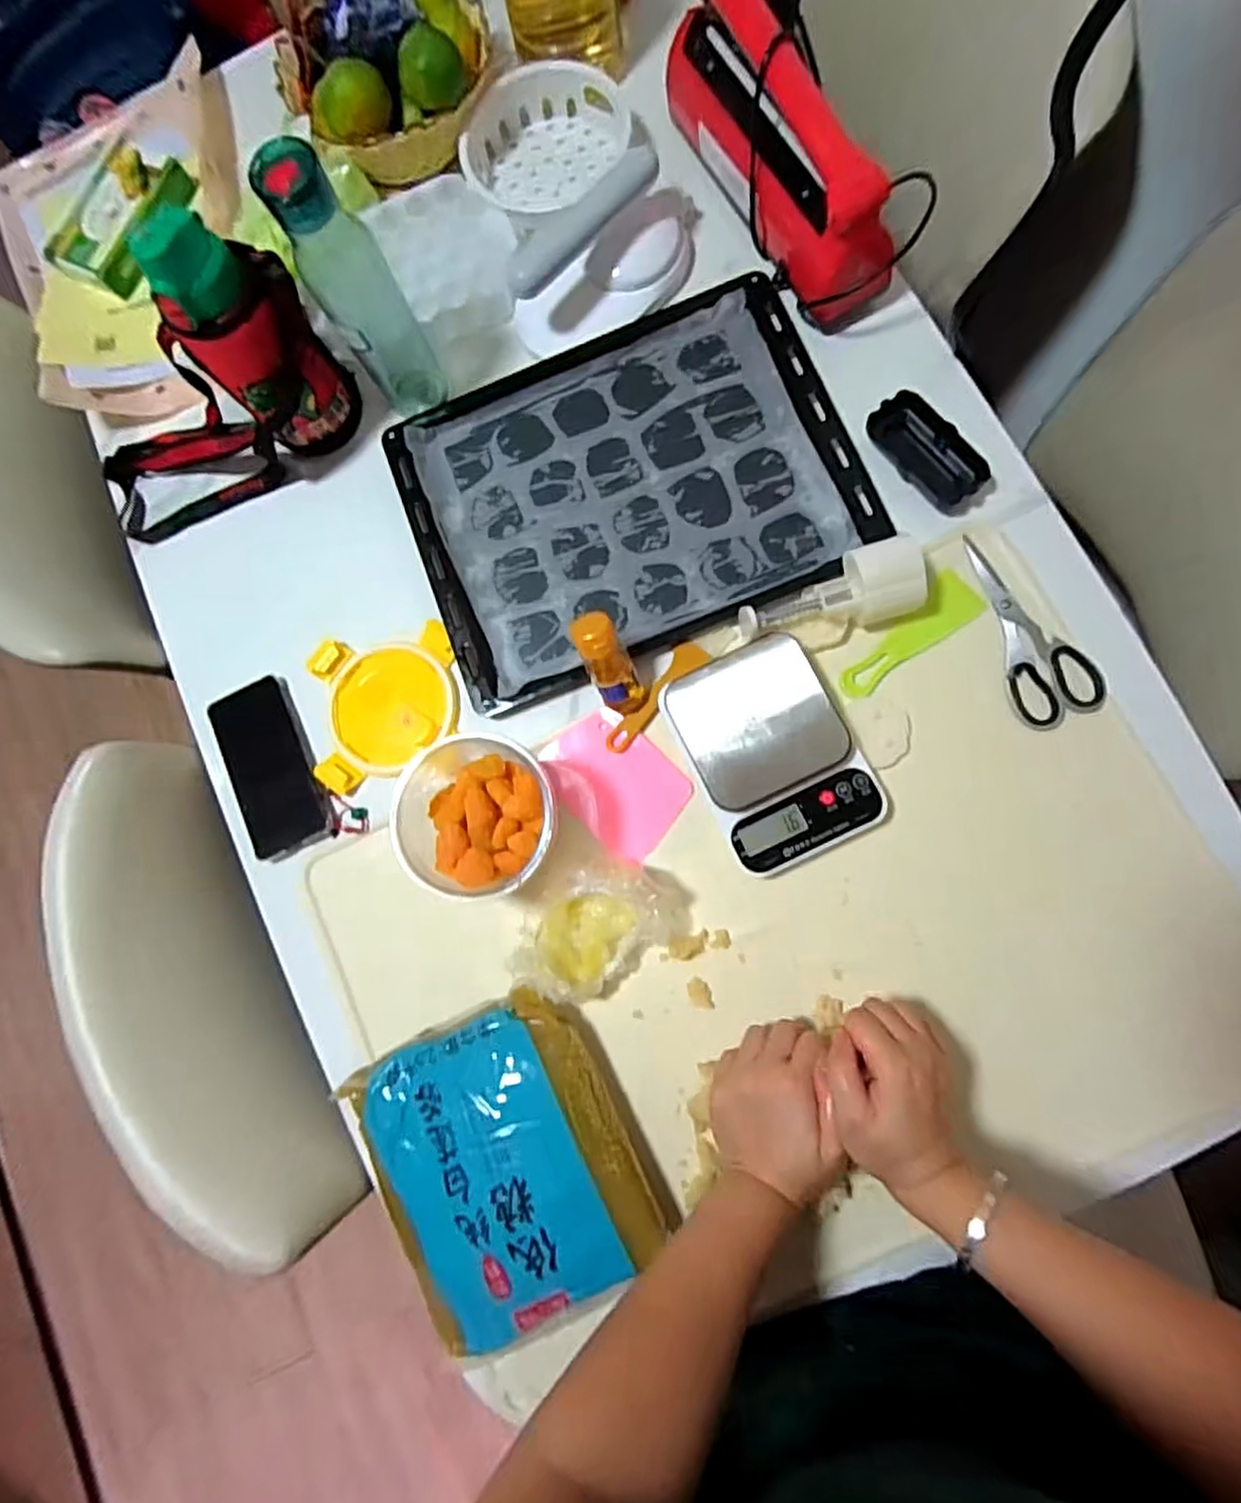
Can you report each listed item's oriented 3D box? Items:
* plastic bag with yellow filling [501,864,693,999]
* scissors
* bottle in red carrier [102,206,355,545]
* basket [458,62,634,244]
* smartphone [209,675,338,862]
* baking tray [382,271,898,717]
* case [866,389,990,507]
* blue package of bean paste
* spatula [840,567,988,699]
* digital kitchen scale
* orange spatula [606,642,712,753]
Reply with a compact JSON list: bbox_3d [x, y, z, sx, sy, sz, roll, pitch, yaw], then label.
[{"bbox_3d":[-0.020,0.144,0.547,0.139,0.060,0.094,-35,80,0],"label":"plastic bag with yellow filling"},{"bbox_3d":[0.345,-0.105,0.564,0.069,0.005,0.168,-16,81,4],"label":"scissors"},{"bbox_3d":[-0.389,-0.312,0.582,0.275,0.197,0.094,-19,81,3],"label":"bottle in red carrier"},{"bbox_3d":[-0.076,-0.608,0.677,0.165,0.049,0.133,-39,80,0],"label":"basket"},{"bbox_3d":[-0.324,0.016,0.623,0.081,0.011,0.163,-27,80,2],"label":"smartphone"},{"bbox_3d":[0.005,-0.246,0.622,0.393,0.024,0.314,-20,81,3],"label":"baking tray"},{"bbox_3d":[0.272,-0.267,0.594,0.049,0.024,0.107,-38,80,0],"label":"case"},{"bbox_3d":[-0.091,0.323,0.529,0.196,0.065,0.227,-27,80,2],"label":"blue package of bean paste"},{"bbox_3d":[0.251,-0.094,0.577,0.141,0.009,0.043,-45,80,-1],"label":"spatula"},{"bbox_3d":[0.128,0.000,0.562,0.136,0.035,0.178,-27,80,2],"label":"digital kitchen scale"},{"bbox_3d":[0.030,-0.049,0.591,0.033,0.006,0.120,43,88,10],"label":"orange spatula"}]

